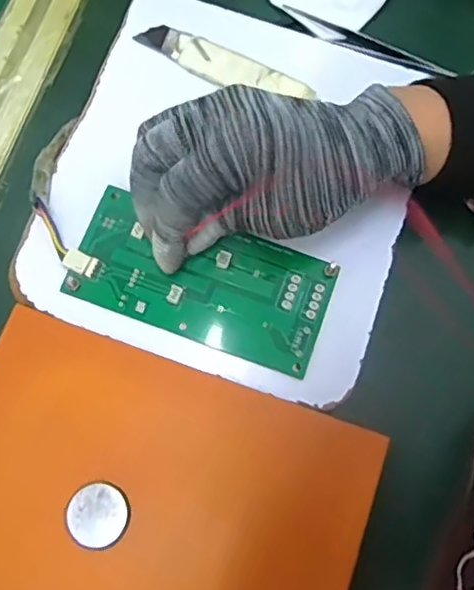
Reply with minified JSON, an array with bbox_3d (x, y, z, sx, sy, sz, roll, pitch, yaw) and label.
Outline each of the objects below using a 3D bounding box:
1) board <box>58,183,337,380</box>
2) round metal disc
[{"bbox_3d":[-0.019,-0.008,0.317,0.134,0.008,0.064,17,77,2],"label":"board"},{"bbox_3d":[-0.066,0.103,0.281,0.027,0.004,0.028,2,67,-5],"label":"round metal disc"}]

